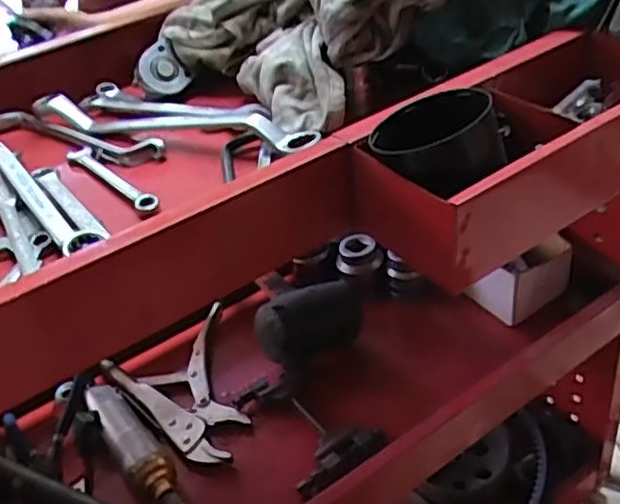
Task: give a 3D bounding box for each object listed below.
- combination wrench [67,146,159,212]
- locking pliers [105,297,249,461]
[{"bbox_3d":[-0.143,-0.054,0.487,0.016,0.009,0.126,-33,42,-28],"label":"combination wrench"},{"bbox_3d":[-0.123,0.144,0.691,0.127,0.035,0.166,-23,39,-17],"label":"locking pliers"}]

